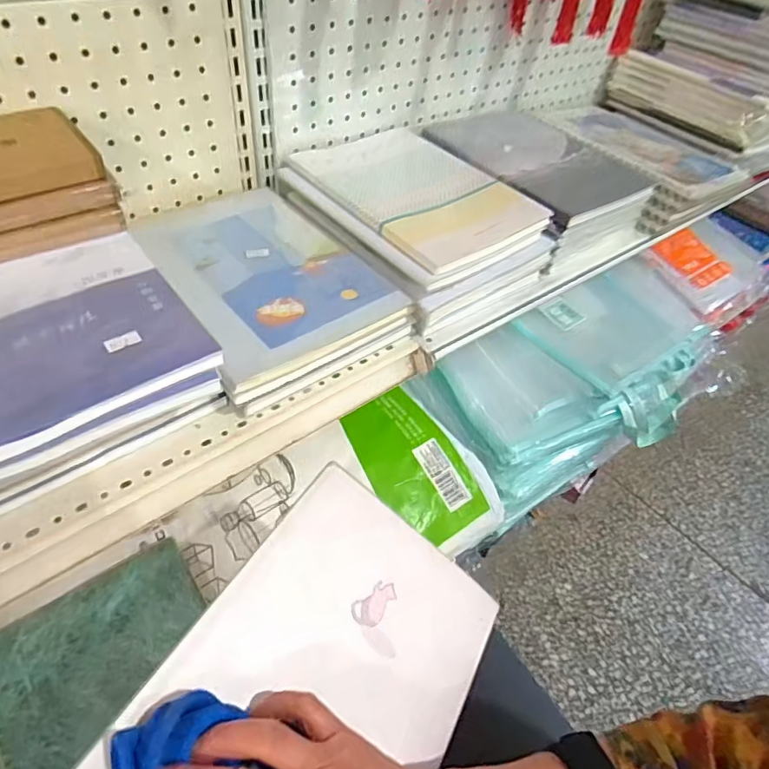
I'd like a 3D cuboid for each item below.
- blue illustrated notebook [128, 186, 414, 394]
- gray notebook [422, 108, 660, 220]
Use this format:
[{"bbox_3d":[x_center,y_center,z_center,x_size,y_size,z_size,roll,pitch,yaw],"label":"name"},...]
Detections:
[{"bbox_3d":[-0.118,-0.112,0.503,0.169,0.015,0.258,-26,54,-27],"label":"blue illustrated notebook"},{"bbox_3d":[0.194,-0.303,0.702,0.197,0.013,0.267,-25,54,-27],"label":"gray notebook"}]

